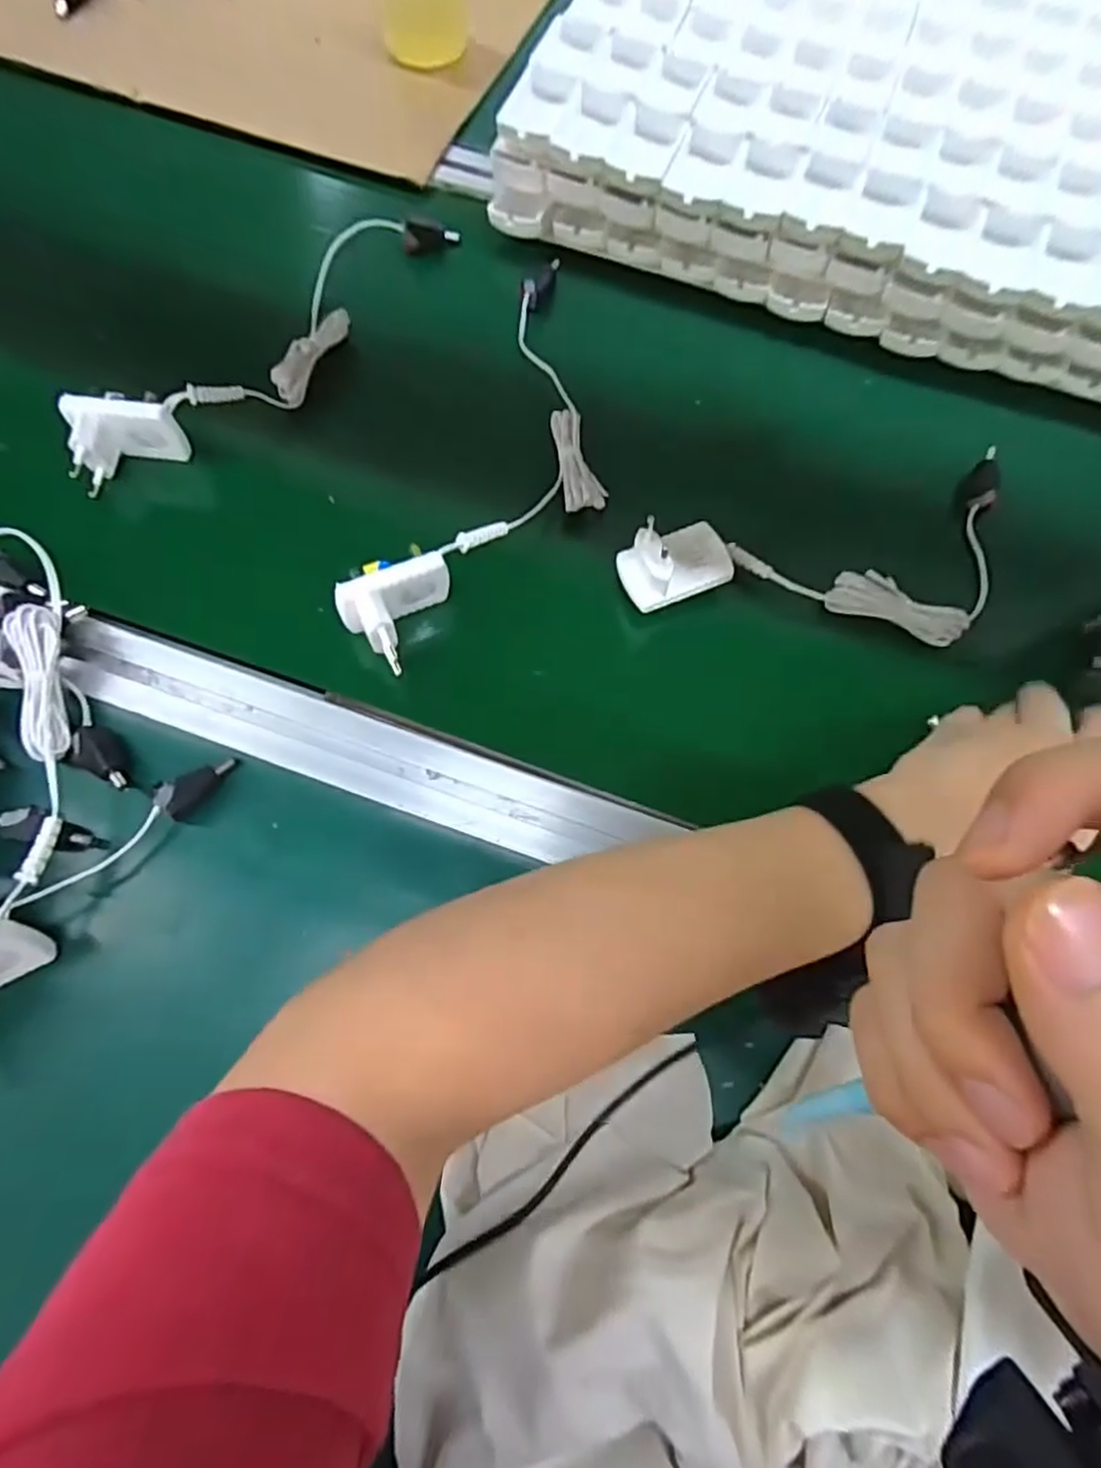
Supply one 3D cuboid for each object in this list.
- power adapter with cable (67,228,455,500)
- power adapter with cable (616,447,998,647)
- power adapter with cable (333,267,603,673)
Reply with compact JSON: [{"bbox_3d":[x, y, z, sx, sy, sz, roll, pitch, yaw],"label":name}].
[{"bbox_3d":[-0.171,-0.254,0.438,0.066,0.051,0.301,32,72,12],"label":"power adapter with cable"},{"bbox_3d":[0.173,-0.093,0.396,0.251,0.068,0.103,-18,70,-6],"label":"power adapter with cable"},{"bbox_3d":[-0.015,-0.166,0.416,0.099,0.055,0.310,18,70,7],"label":"power adapter with cable"}]

